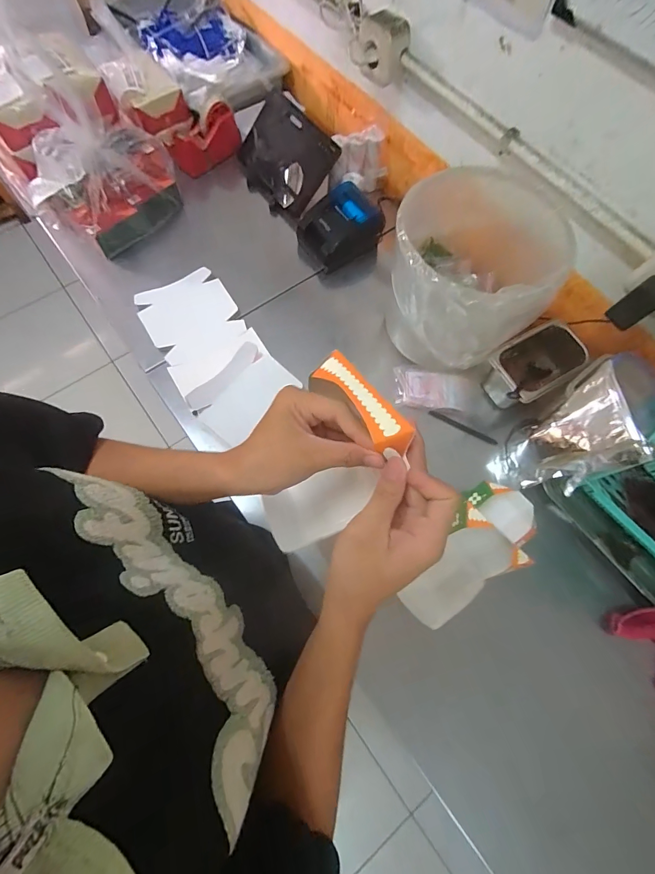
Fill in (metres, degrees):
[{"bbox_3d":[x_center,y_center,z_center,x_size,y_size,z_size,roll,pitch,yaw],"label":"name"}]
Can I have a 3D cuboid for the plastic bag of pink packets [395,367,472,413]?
[{"bbox_3d":[0.201,-0.092,0.727,0.141,0.015,0.081,4,70,-1],"label":"plastic bag of pink packets"}]

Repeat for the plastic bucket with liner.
[{"bbox_3d":[0.231,-0.262,0.668,0.257,0.229,0.258,11,70,2],"label":"plastic bucket with liner"}]

